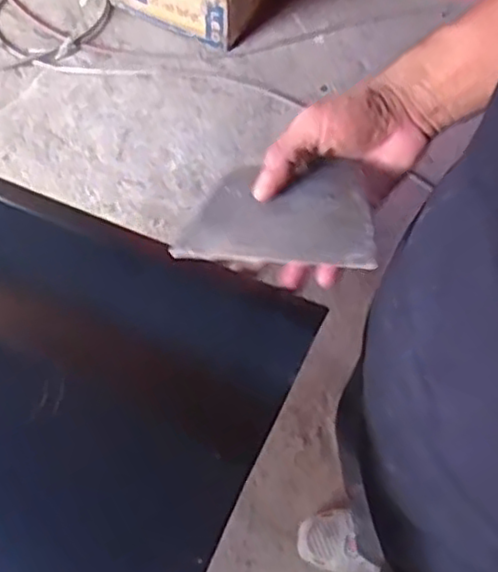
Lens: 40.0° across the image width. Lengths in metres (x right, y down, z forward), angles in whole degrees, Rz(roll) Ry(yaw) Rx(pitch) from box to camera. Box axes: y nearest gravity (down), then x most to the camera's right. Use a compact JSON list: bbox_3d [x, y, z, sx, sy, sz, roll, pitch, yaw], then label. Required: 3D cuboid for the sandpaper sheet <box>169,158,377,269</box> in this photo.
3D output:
[{"bbox_3d":[0.020,-0.056,0.498,0.139,0.015,0.091,3,52,15],"label":"sandpaper sheet"}]

